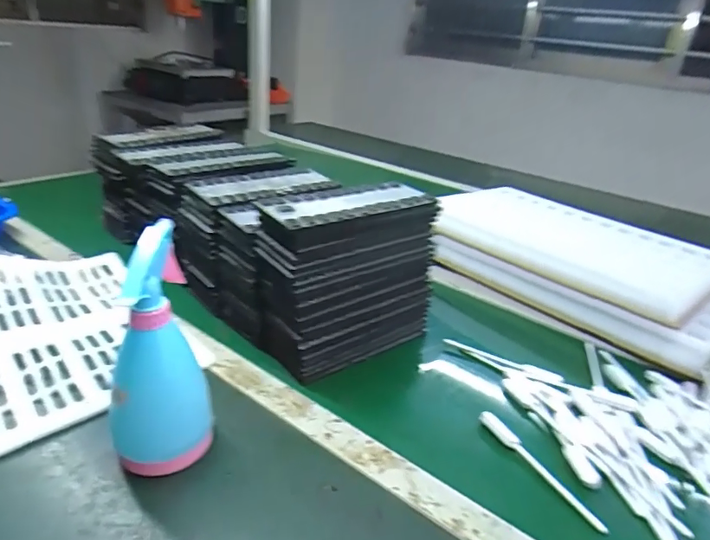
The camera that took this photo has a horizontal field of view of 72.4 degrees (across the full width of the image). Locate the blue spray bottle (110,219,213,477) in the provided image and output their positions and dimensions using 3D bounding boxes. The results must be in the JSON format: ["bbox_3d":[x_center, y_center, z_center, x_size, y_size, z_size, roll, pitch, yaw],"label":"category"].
[{"bbox_3d":[-0.171,0.073,0.414,0.077,0.193,0.091,-9,30,-27],"label":"blue spray bottle"}]

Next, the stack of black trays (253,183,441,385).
[{"bbox_3d":[-0.007,0.007,0.578,0.206,0.186,0.091,-13,32,-33],"label":"stack of black trays"}]

